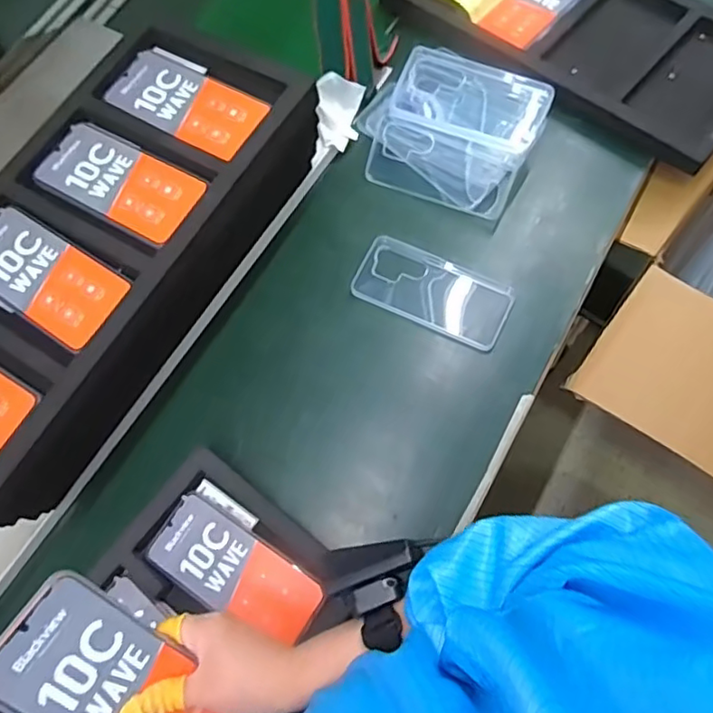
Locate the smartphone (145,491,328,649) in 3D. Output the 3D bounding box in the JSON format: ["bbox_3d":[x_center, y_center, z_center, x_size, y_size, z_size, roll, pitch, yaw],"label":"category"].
[{"bbox_3d":[-0.117,0.210,0.578,0.170,0.005,0.075,31,77,11],"label":"smartphone"}]

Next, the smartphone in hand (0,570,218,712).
[{"bbox_3d":[-0.153,0.217,0.390,0.165,0.007,0.077,44,58,-18],"label":"smartphone in hand"}]

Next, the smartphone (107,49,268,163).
[{"bbox_3d":[-0.167,-0.253,0.598,0.172,0.009,0.078,31,73,17],"label":"smartphone"}]

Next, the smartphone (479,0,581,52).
[{"bbox_3d":[0.241,-0.463,0.784,0.081,0.004,0.155,40,79,16],"label":"smartphone"}]

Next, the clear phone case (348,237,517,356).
[{"bbox_3d":[0.086,-0.075,0.678,0.174,0.008,0.084,23,73,14],"label":"clear phone case"}]

